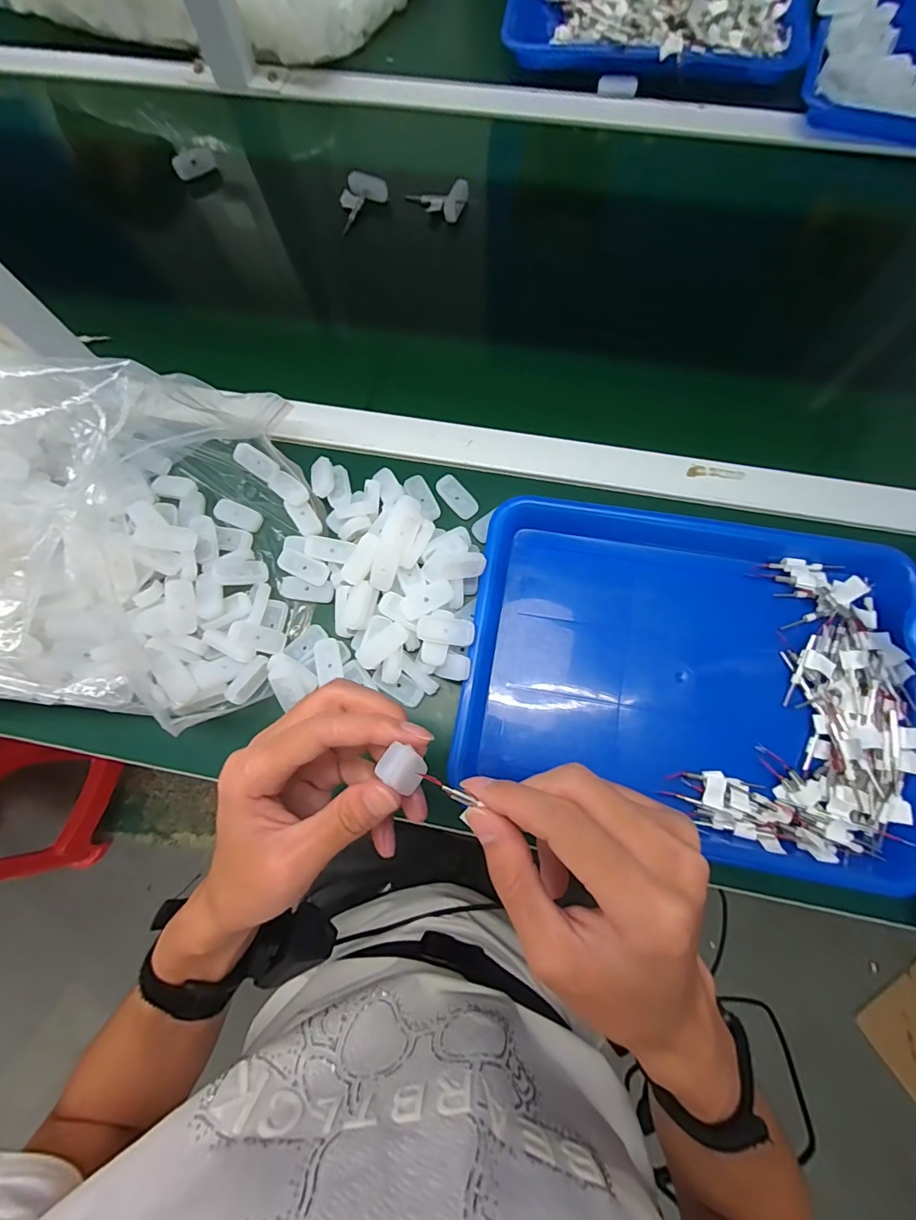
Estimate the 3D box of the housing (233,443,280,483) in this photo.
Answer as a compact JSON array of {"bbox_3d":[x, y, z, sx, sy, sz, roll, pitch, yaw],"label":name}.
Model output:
[{"bbox_3d":[-0.179,-0.132,0.419,0.044,0.008,0.020,35,80,9],"label":"housing"}]

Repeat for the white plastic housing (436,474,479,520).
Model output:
[{"bbox_3d":[0.000,-0.099,0.407,0.021,0.008,0.041,-43,79,-8],"label":"white plastic housing"}]

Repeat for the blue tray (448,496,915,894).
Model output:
[{"bbox_3d":[0.170,0.044,0.353,0.321,0.036,0.257,10,79,2],"label":"blue tray"}]

